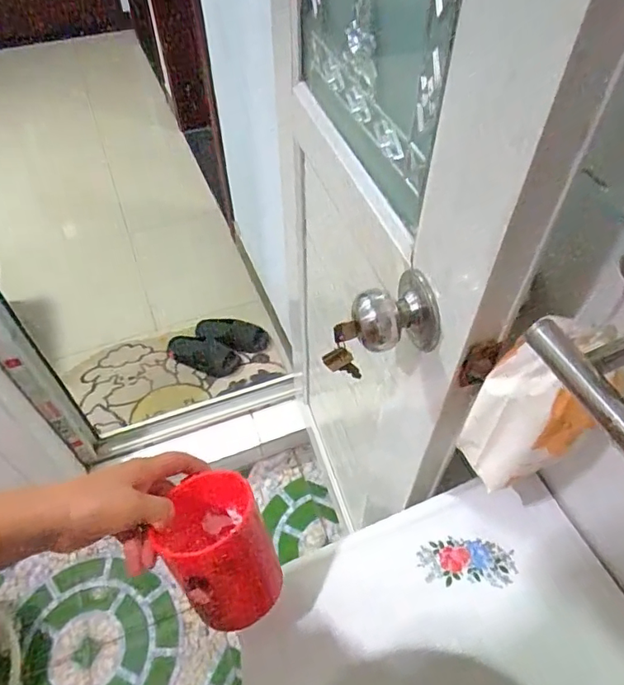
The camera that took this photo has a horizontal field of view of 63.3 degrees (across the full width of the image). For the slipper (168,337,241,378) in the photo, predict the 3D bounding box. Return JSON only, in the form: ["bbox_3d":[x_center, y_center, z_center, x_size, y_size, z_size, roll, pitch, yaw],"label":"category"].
[{"bbox_3d":[-0.355,0.041,1.679,0.244,0.051,0.113,17,54,15],"label":"slipper"}]

